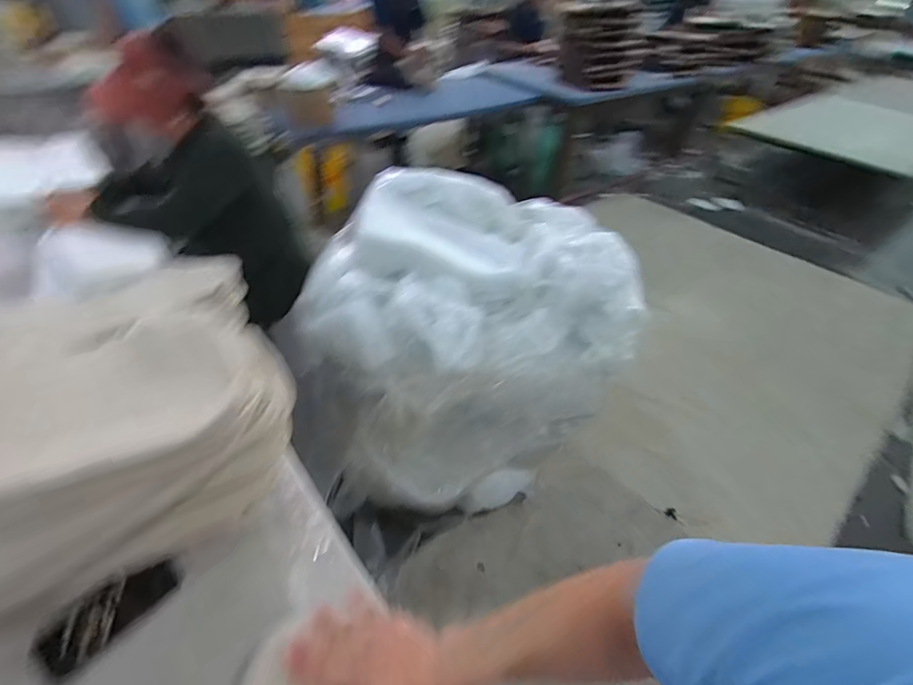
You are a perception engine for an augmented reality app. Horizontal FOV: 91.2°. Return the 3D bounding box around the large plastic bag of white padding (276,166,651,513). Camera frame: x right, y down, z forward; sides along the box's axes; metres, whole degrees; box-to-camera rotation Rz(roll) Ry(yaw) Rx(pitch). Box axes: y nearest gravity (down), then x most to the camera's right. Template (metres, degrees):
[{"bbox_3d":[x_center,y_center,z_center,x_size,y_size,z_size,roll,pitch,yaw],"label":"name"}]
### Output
[{"bbox_3d":[0.010,-0.024,1.491,1.072,0.662,0.883,-28,50,-32],"label":"large plastic bag of white padding"}]

